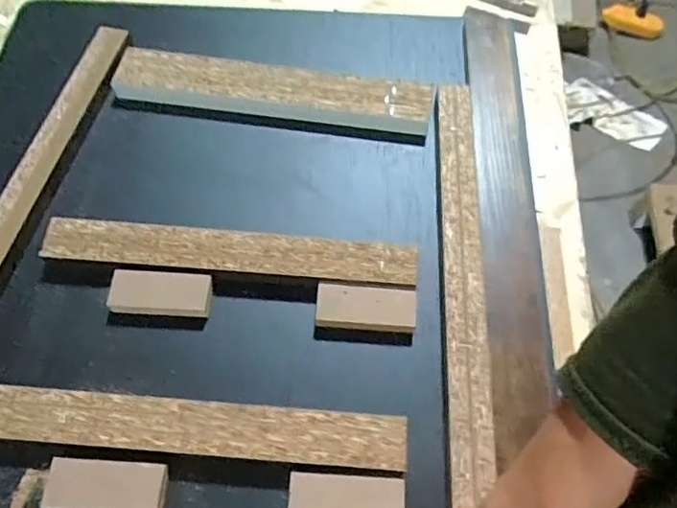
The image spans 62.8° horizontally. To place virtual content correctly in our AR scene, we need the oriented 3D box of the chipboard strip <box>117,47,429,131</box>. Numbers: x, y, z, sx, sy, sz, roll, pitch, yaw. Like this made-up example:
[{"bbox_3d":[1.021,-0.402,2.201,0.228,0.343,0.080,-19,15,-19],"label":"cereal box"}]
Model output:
[{"bbox_3d":[-0.064,-0.161,0.549,0.307,0.033,0.049,8,63,3],"label":"chipboard strip"}]

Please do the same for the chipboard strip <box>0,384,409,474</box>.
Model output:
[{"bbox_3d":[-0.106,0.125,0.402,0.304,0.020,0.037,4,63,1],"label":"chipboard strip"}]

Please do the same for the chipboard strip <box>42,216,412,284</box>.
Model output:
[{"bbox_3d":[-0.090,0.000,0.467,0.306,0.023,0.038,5,63,2],"label":"chipboard strip"}]

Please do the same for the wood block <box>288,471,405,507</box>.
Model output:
[{"bbox_3d":[0.006,0.169,0.387,0.079,0.012,0.027,3,63,1],"label":"wood block"}]

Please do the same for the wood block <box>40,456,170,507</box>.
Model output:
[{"bbox_3d":[-0.161,0.162,0.388,0.081,0.016,0.033,4,63,1],"label":"wood block"}]

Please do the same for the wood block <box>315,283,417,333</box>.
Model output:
[{"bbox_3d":[0.022,0.044,0.447,0.079,0.015,0.033,5,63,1],"label":"wood block"}]

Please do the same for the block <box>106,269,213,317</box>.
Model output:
[{"bbox_3d":[-0.144,0.033,0.452,0.081,0.015,0.033,4,63,1],"label":"block"}]

